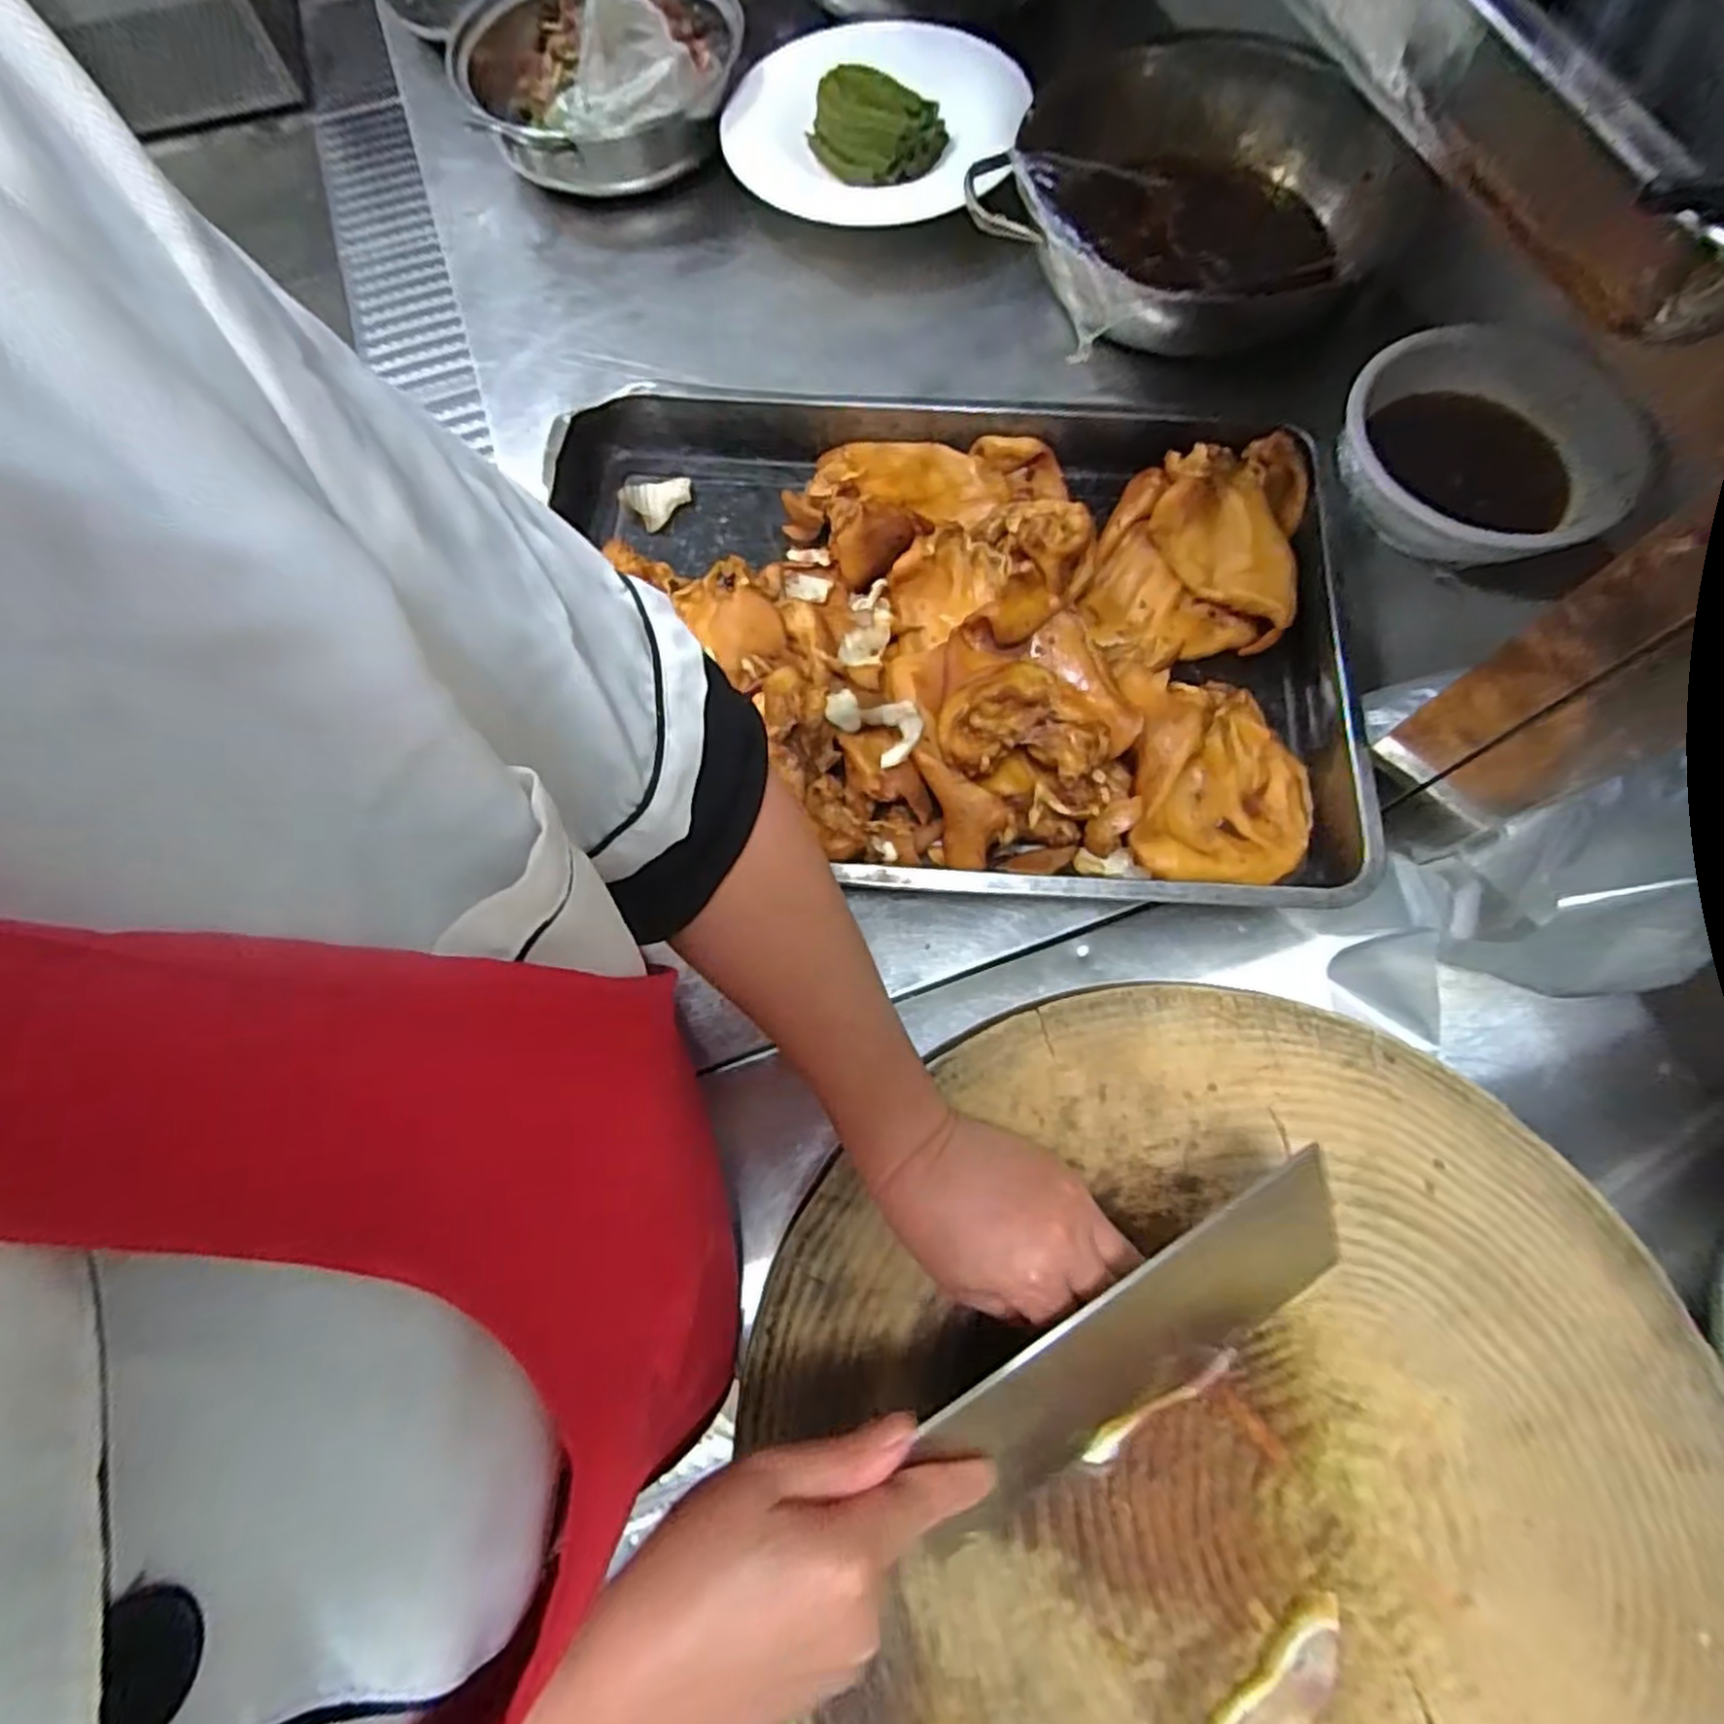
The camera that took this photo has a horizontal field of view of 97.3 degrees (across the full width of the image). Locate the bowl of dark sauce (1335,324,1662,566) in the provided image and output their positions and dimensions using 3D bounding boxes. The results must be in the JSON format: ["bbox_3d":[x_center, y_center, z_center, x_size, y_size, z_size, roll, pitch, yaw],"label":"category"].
[{"bbox_3d":[0.437,-0.296,0.549,0.158,0.071,0.177,-42,75,-12],"label":"bowl of dark sauce"}]

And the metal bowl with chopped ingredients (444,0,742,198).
[{"bbox_3d":[-0.248,-0.787,0.749,0.282,0.107,0.296,-17,72,-4],"label":"metal bowl with chopped ingredients"}]

